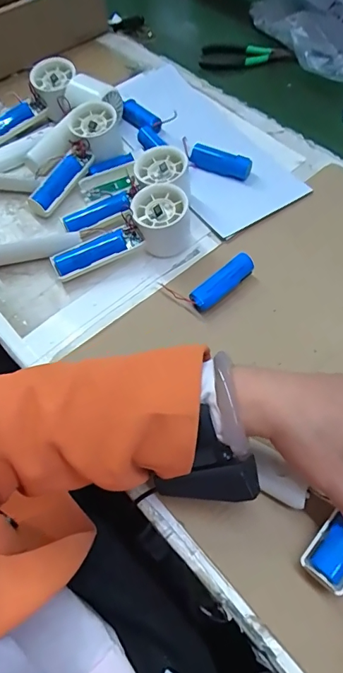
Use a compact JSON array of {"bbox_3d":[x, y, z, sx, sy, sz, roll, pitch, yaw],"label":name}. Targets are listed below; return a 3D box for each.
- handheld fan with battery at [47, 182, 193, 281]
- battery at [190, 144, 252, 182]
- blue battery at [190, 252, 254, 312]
[{"bbox_3d":[-0.051,-0.103,0.448,0.148,0.056,0.045,-23,62,-11],"label":"handheld fan with battery"},{"bbox_3d":[0.059,-0.209,0.525,0.073,0.023,0.018,25,64,15],"label":"battery"},{"bbox_3d":[0.052,-0.053,0.433,0.078,0.019,0.019,-38,66,-18],"label":"blue battery"}]

